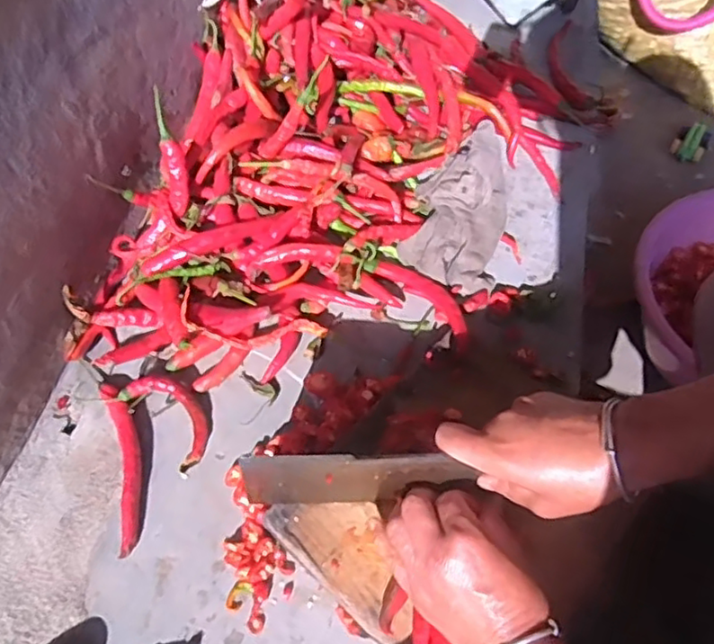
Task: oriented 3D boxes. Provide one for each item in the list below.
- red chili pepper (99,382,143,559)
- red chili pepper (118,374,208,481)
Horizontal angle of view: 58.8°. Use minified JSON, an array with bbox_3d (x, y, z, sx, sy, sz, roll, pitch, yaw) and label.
[{"bbox_3d":[-0.190,0.114,0.518,0.023,0.020,0.145,-16,56,-7],"label":"red chili pepper"},{"bbox_3d":[-0.156,0.079,0.535,0.048,0.009,0.093,-40,75,-21],"label":"red chili pepper"}]

